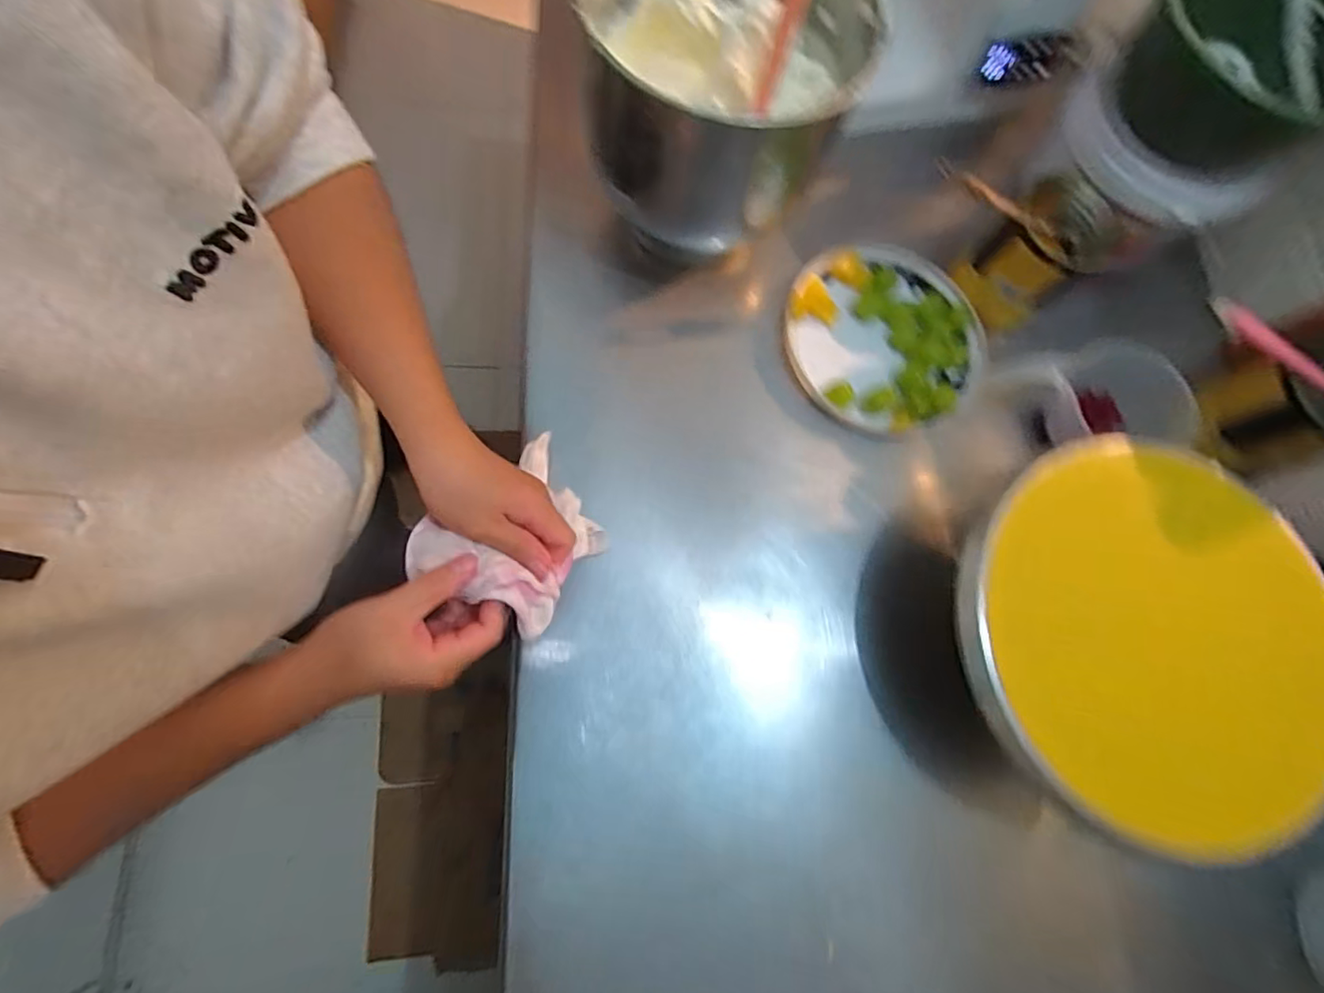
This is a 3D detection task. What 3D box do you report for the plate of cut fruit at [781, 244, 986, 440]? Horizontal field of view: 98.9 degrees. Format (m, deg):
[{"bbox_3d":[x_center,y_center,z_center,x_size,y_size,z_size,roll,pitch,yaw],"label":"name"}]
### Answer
[{"bbox_3d":[0.232,-0.166,0.585,0.202,0.032,0.208,0,74,-1],"label":"plate of cut fruit"}]

